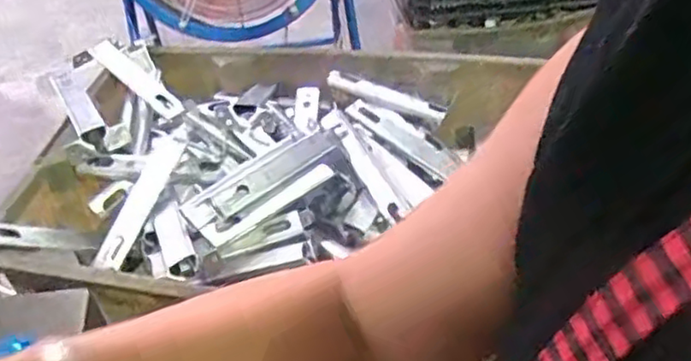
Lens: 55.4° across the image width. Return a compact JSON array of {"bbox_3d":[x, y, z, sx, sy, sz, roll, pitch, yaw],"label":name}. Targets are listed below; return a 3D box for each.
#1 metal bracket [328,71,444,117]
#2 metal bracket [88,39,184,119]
[{"bbox_3d":[0.053,-0.111,0.855,0.160,0.024,0.018,17,49,19],"label":"metal bracket"},{"bbox_3d":[-0.268,-0.132,0.851,0.156,0.015,0.034,40,57,14],"label":"metal bracket"}]

